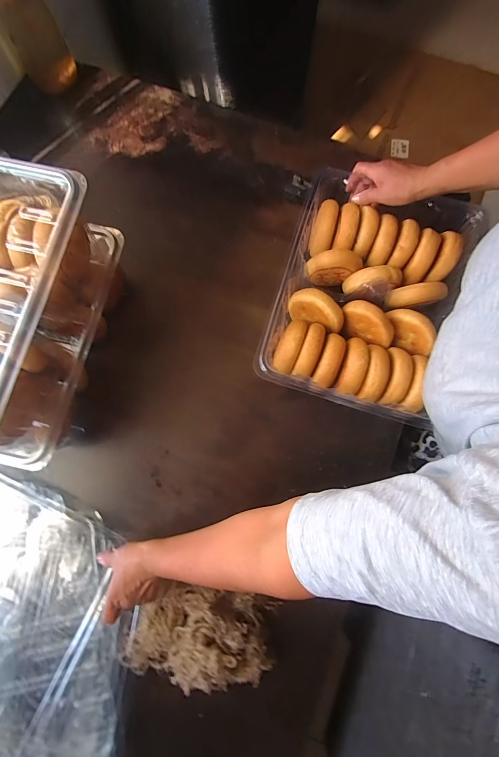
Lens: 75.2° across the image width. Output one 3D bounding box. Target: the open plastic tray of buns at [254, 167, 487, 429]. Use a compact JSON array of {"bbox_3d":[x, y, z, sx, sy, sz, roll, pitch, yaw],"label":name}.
[{"bbox_3d":[0.195,-0.137,0.573,0.299,0.118,0.384,16,78,4],"label":"open plastic tray of buns"}]

